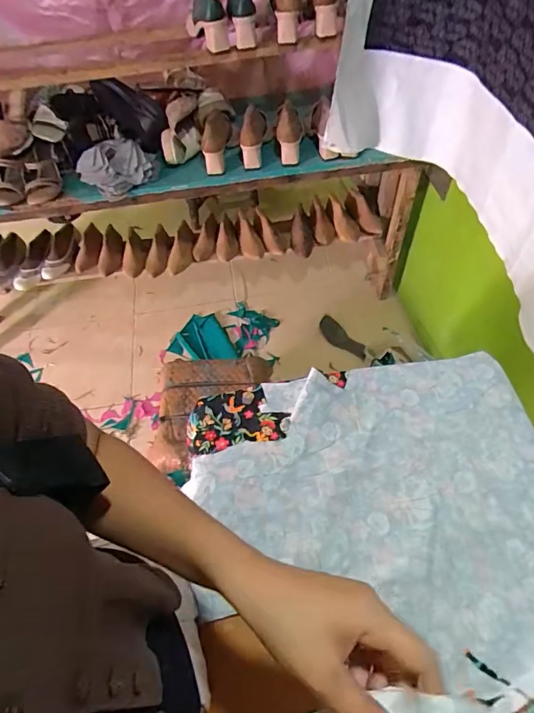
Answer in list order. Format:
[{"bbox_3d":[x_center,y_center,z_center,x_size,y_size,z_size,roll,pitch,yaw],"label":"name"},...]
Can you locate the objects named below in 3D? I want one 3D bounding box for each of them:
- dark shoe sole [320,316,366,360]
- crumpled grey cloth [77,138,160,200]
[{"bbox_3d":[0.269,-0.057,1.554,0.076,0.046,0.210,-31,59,-17],"label":"dark shoe sole"},{"bbox_3d":[-0.396,-0.506,1.171,0.206,0.072,0.150,-15,56,-7],"label":"crumpled grey cloth"}]

